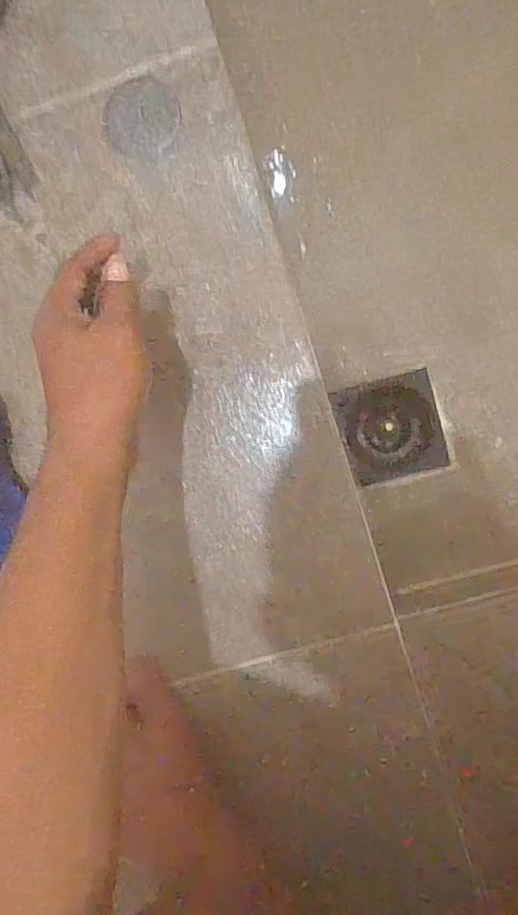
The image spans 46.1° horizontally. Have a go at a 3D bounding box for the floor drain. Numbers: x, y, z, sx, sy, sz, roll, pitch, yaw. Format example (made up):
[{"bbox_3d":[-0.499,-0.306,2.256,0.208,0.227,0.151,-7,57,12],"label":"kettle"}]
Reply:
[{"bbox_3d":[0.128,-0.028,0.592,0.094,0.006,0.096,-14,91,6],"label":"floor drain"}]

